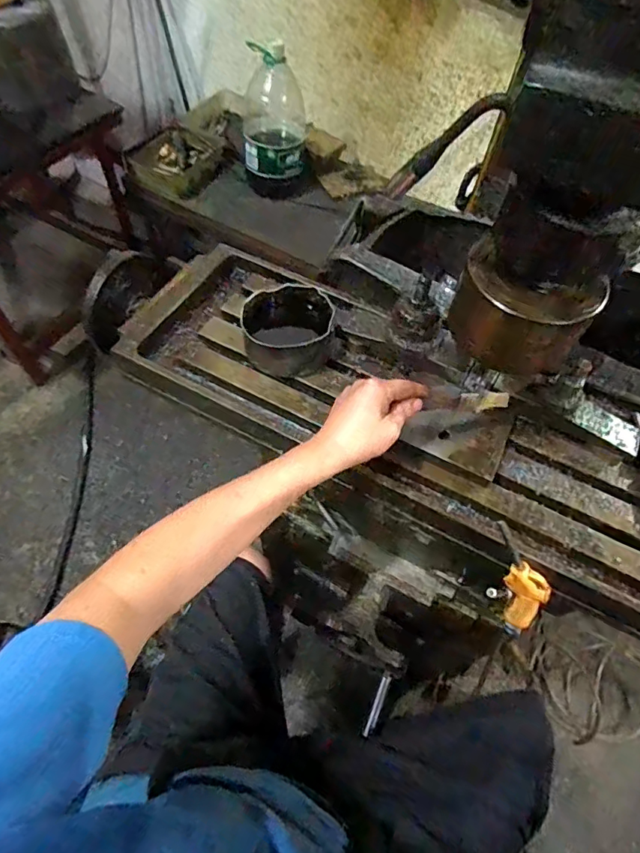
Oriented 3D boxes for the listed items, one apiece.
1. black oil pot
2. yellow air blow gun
[{"bbox_3d":[-0.041,-0.118,0.592,0.109,0.053,0.109,2,59,-3],"label":"black oil pot"},{"bbox_3d":[0.218,0.174,0.526,0.055,0.217,0.023,26,59,38],"label":"yellow air blow gun"}]

